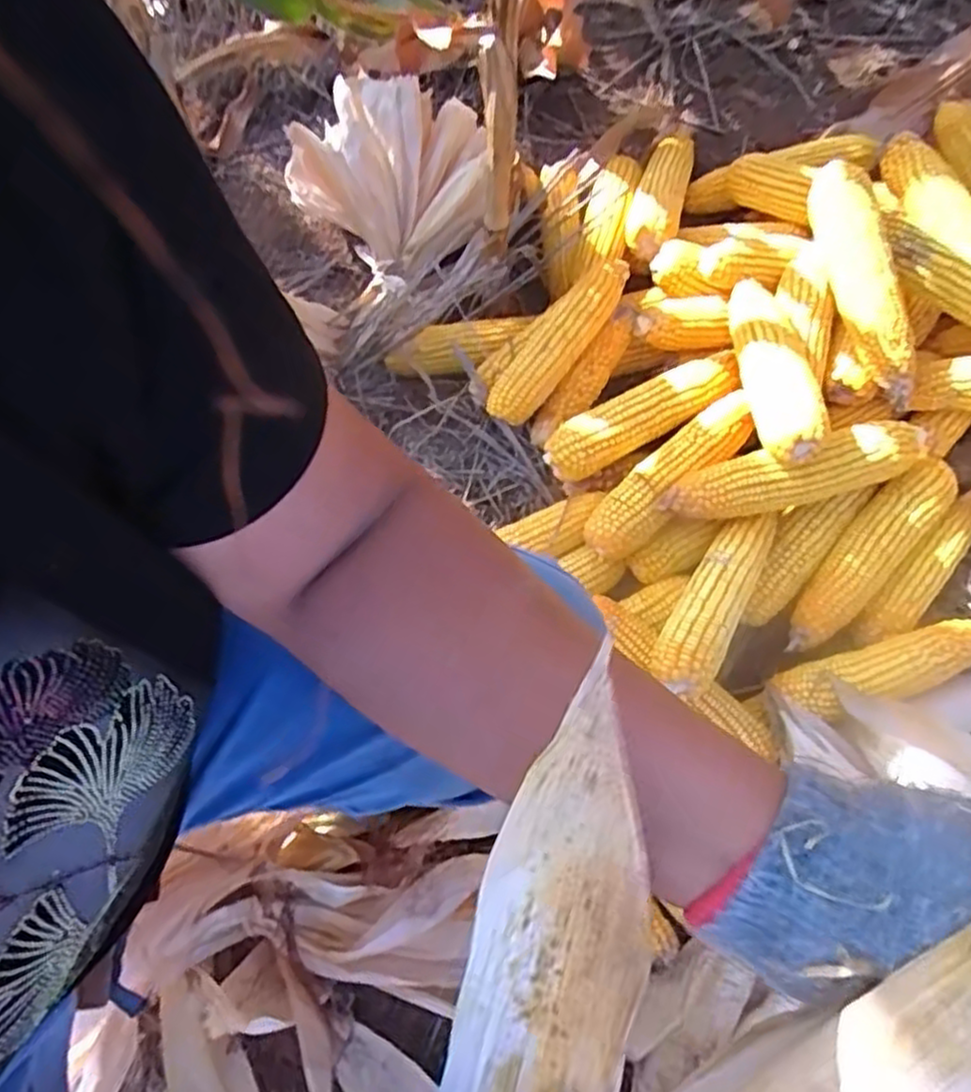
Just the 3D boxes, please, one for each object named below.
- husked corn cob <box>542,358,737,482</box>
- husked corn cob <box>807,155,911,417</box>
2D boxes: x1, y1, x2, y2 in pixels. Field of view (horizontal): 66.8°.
[{"bbox_3d":[0.162,-0.138,0.753,0.220,0.044,0.064,-28,66,1],"label":"husked corn cob"},{"bbox_3d":[0.370,-0.262,0.723,0.048,0.057,0.251,-11,79,-5],"label":"husked corn cob"}]

